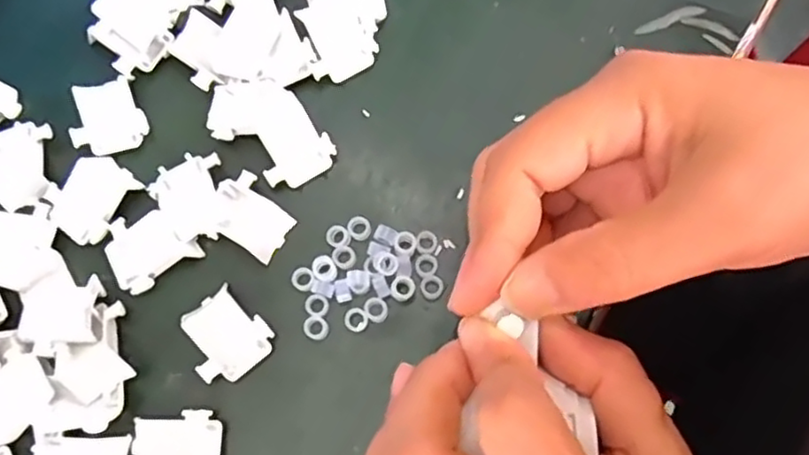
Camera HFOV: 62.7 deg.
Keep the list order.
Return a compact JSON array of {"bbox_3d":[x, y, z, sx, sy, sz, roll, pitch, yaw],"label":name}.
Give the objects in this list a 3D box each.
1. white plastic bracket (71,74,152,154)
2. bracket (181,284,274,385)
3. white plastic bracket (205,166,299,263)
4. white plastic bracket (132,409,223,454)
[{"bbox_3d":[-0.122,-0.046,0.272,0.029,0.007,0.029,-14,76,-3],"label":"white plastic bracket"},{"bbox_3d":[-0.068,0.042,0.251,0.029,0.007,0.031,-42,79,-9],"label":"bracket"},{"bbox_3d":[-0.061,-0.005,0.264,0.032,0.006,0.028,29,78,8],"label":"white plastic bracket"},{"bbox_3d":[-0.082,0.081,0.240,0.030,0.009,0.029,3,76,1],"label":"white plastic bracket"}]

